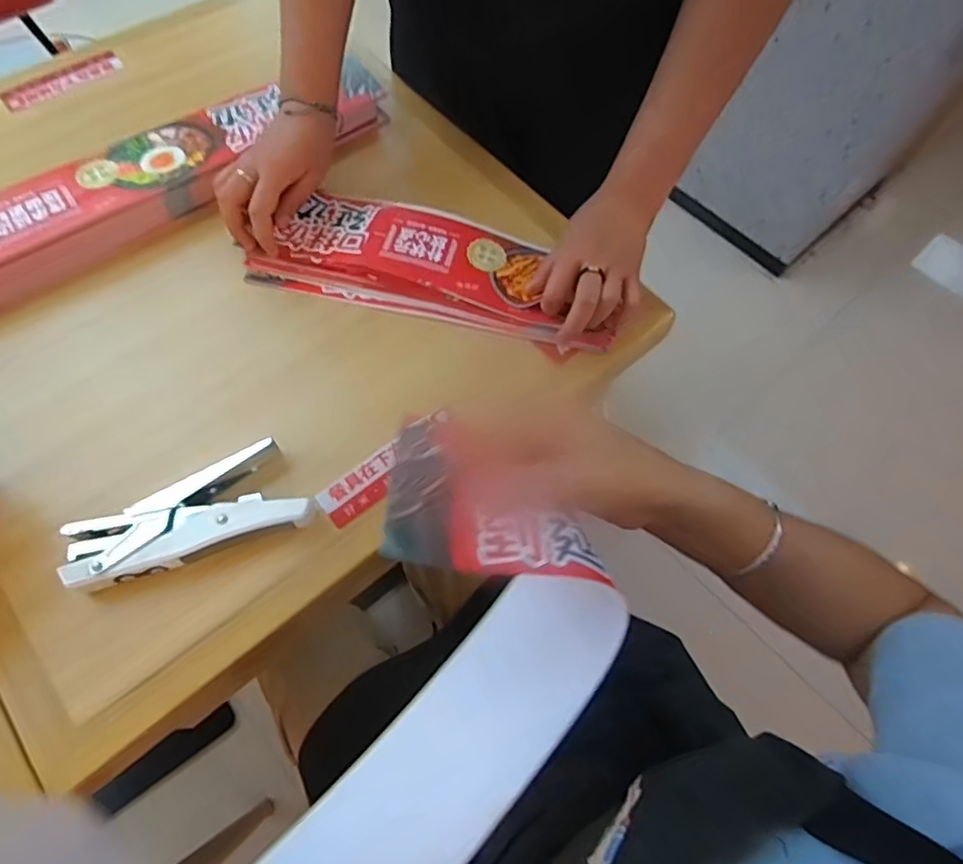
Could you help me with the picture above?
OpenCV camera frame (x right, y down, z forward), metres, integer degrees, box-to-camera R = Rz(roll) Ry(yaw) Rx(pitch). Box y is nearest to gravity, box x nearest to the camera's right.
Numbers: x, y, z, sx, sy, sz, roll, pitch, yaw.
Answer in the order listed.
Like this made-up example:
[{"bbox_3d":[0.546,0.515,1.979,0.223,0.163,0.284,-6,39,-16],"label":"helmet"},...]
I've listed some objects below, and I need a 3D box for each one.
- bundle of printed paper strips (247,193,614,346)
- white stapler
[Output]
[{"bbox_3d":[-0.041,-0.155,0.545,0.322,0.023,0.116,13,65,3],"label":"bundle of printed paper strips"},{"bbox_3d":[-0.215,0.063,0.438,0.161,0.037,0.075,-18,67,-11],"label":"white stapler"}]

